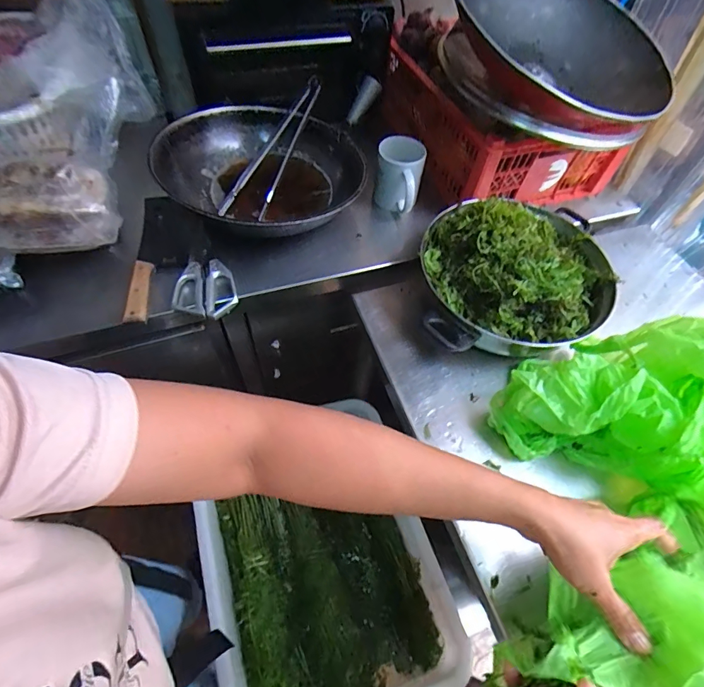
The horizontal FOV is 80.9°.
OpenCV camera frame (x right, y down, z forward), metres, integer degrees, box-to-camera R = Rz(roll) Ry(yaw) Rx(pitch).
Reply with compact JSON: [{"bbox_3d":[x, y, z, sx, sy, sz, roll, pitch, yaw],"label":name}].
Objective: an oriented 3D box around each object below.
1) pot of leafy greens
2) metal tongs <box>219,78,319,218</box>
[{"bbox_3d":[0.240,-0.106,0.605,0.272,0.138,0.256,2,58,-4],"label":"pot of leafy greens"},{"bbox_3d":[-0.128,-0.350,0.742,0.083,0.045,0.332,22,73,9],"label":"metal tongs"}]

